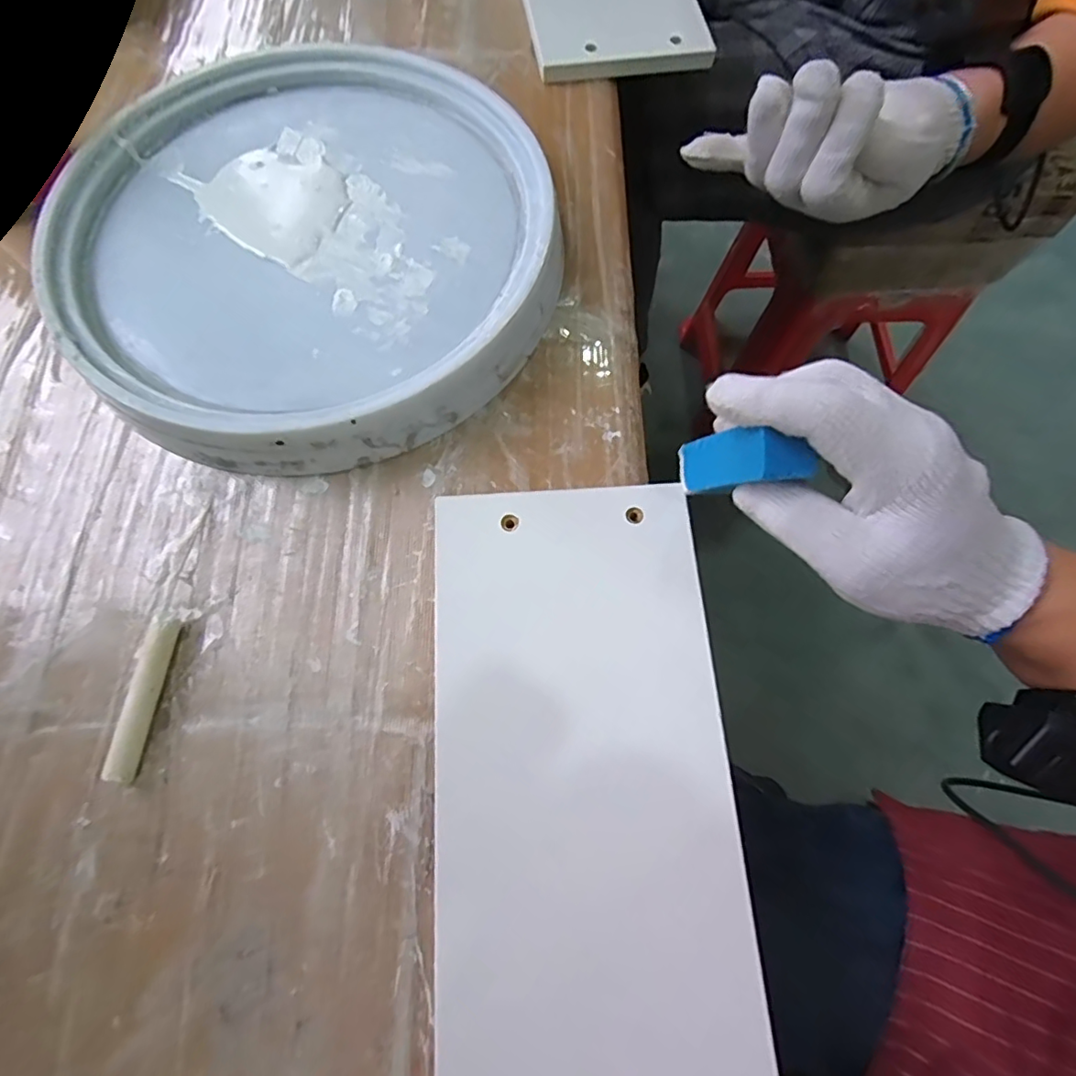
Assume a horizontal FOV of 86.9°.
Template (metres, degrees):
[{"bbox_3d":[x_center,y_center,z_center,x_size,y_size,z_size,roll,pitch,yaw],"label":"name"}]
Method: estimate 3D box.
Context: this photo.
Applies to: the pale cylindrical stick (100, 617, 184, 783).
[{"bbox_3d":[-0.186,0.074,0.270,0.011,0.013,0.075,4,70,3],"label":"pale cylindrical stick"}]

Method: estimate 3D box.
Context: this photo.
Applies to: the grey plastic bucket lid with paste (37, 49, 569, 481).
[{"bbox_3d":[-0.135,-0.179,0.343,0.276,0.036,0.290,0,70,1],"label":"grey plastic bucket lid with paste"}]

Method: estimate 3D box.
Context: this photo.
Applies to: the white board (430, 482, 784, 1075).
[{"bbox_3d":[0.027,0.227,0.206,0.129,0.013,0.525,-4,70,0],"label":"white board"}]

